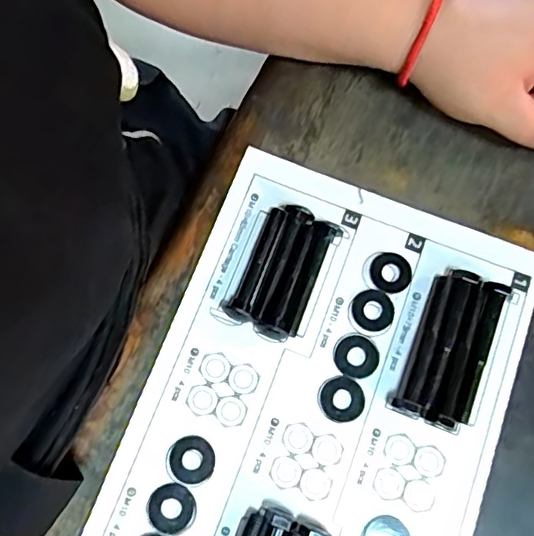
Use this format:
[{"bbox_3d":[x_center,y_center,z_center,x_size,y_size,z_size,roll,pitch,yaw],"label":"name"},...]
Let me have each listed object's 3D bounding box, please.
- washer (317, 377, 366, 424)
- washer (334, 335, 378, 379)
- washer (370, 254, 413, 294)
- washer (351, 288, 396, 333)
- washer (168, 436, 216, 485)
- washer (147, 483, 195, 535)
[{"bbox_3d":[0.041,0.072,0.313,0.026,0.004,0.024,0,76,0],"label":"washer"},{"bbox_3d":[0.051,0.050,0.319,0.024,0.004,0.023,0,76,0],"label":"washer"},{"bbox_3d":[0.073,0.002,0.332,0.024,0.004,0.024,0,76,0],"label":"washer"},{"bbox_3d":[0.061,0.024,0.326,0.025,0.004,0.024,0,76,0],"label":"washer"},{"bbox_3d":[-0.040,0.103,0.303,0.025,0.004,0.024,0,76,0],"label":"washer"},{"bbox_3d":[-0.051,0.126,0.297,0.023,0.004,0.024,23,77,5],"label":"washer"}]

